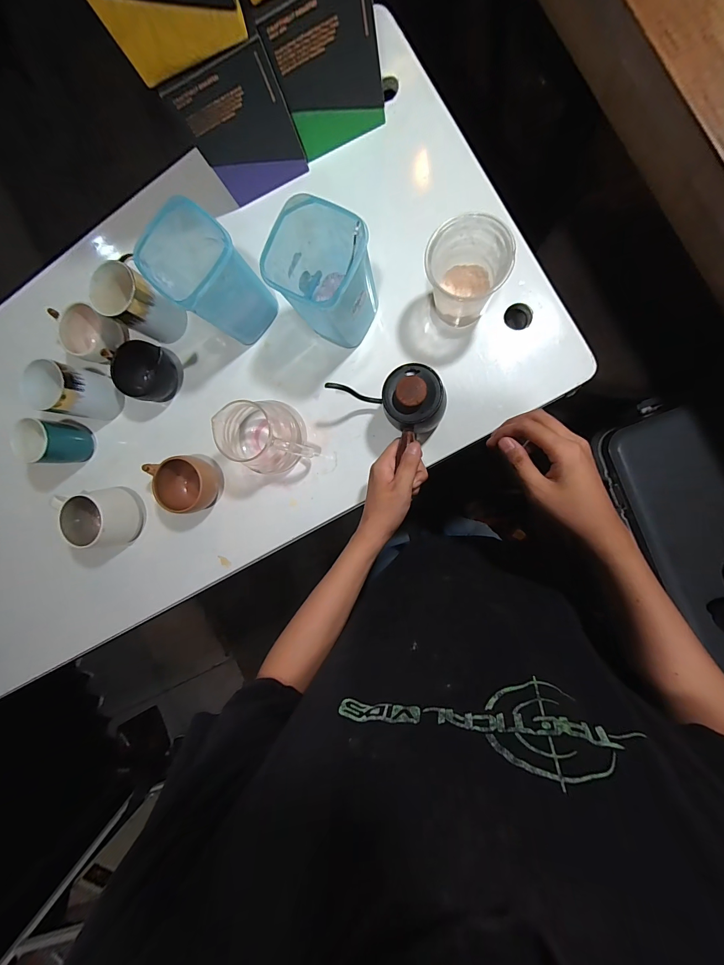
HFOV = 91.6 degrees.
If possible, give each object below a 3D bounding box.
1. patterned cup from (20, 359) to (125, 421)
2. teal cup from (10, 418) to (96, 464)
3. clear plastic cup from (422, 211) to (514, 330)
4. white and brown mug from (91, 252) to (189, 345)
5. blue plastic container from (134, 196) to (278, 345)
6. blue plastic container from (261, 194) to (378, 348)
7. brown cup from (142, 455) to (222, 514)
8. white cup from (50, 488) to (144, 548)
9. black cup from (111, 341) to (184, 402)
[{"bbox_3d":[-0.416,-0.132,0.525,0.065,0.101,0.080,19,95,7],"label":"patterned cup"},{"bbox_3d":[-0.476,-0.061,0.542,0.056,0.086,0.061,0,92,9],"label":"teal cup"},{"bbox_3d":[0.120,-0.246,0.423,0.077,0.109,0.083,0,92,9],"label":"clear plastic cup"},{"bbox_3d":[-0.312,-0.254,0.502,0.078,0.094,0.081,-42,86,8],"label":"white and brown mug"},{"bbox_3d":[-0.186,-0.256,0.454,0.095,0.144,0.096,37,97,6],"label":"blue plastic container"},{"bbox_3d":[-0.039,-0.242,0.428,0.098,0.146,0.099,33,97,6],"label":"blue plastic container"},{"bbox_3d":[-0.258,0.003,0.518,0.080,0.063,0.081,0,92,9],"label":"brown cup"},{"bbox_3d":[-0.406,0.057,0.541,0.106,0.072,0.092,-5,92,9],"label":"white cup"},{"bbox_3d":[-0.319,-0.166,0.526,0.072,0.056,0.081,19,95,7],"label":"black cup"}]

